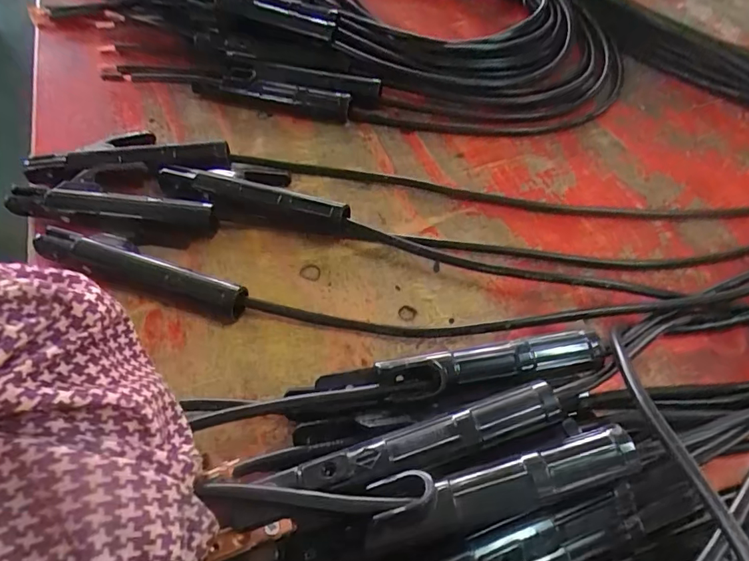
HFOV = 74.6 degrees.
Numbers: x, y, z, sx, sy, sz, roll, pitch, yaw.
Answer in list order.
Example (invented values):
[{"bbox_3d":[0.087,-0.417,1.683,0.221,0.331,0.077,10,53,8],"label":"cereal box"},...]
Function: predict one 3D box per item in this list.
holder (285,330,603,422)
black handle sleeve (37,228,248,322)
[{"bbox_3d":[0.047,0.065,0.328,0.208,0.036,0.028,-6,54,-7],"label":"holder"},{"bbox_3d":[-0.206,-0.006,0.422,0.205,0.030,0.025,17,54,10],"label":"black handle sleeve"}]

